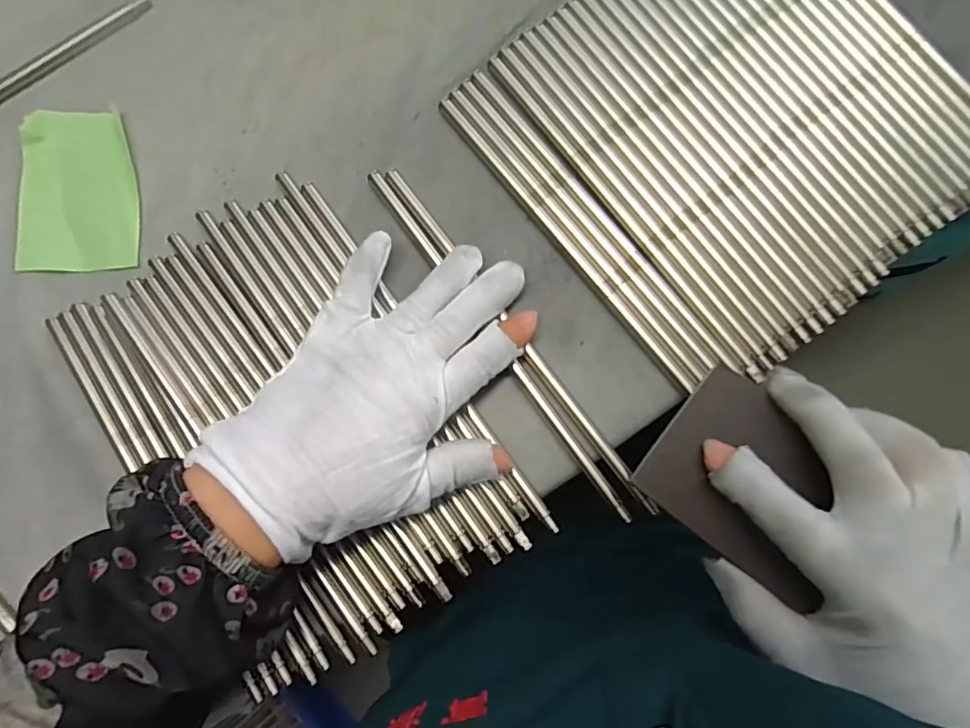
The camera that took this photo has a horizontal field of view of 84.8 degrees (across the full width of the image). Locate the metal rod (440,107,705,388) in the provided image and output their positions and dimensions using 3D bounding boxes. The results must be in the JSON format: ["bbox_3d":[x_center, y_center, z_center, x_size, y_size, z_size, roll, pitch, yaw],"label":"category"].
[{"bbox_3d":[0.041,-0.066,0.284,0.008,0.004,0.204,-38,82,-3],"label":"metal rod"}]

